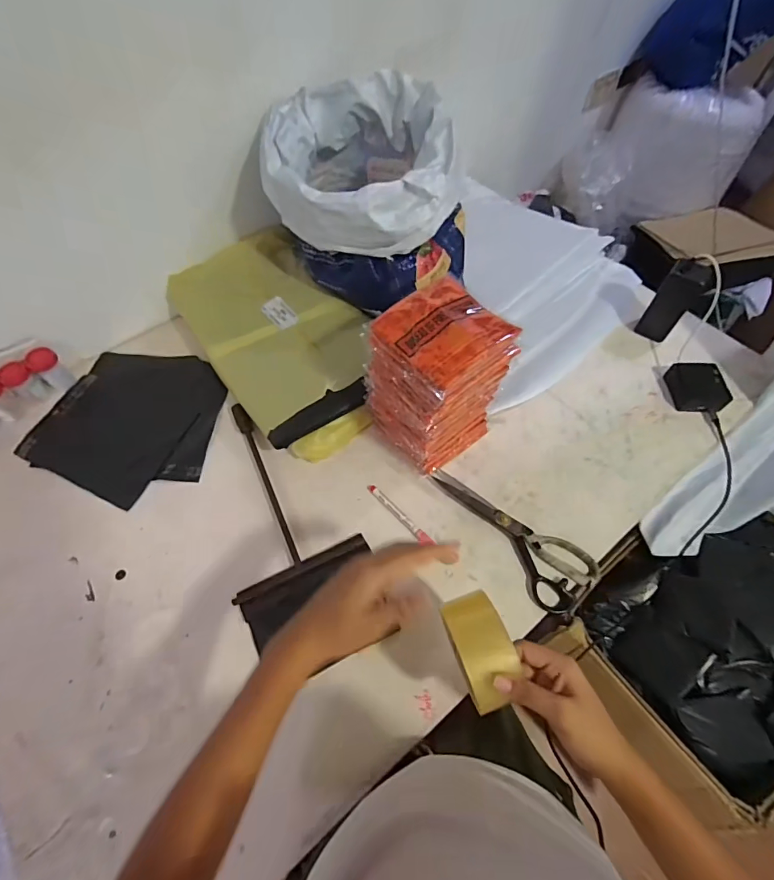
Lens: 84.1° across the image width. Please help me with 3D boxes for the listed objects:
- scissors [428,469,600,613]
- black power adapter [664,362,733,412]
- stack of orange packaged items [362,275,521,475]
[{"bbox_3d":[0.174,0.115,0.596,0.094,0.018,0.245,-31,63,-17],"label":"scissors"},{"bbox_3d":[0.504,-0.084,0.697,0.078,0.029,0.081,2,58,2],"label":"black power adapter"},{"bbox_3d":[0.065,-0.074,0.587,0.134,0.229,0.128,-33,64,-18],"label":"stack of orange packaged items"}]

